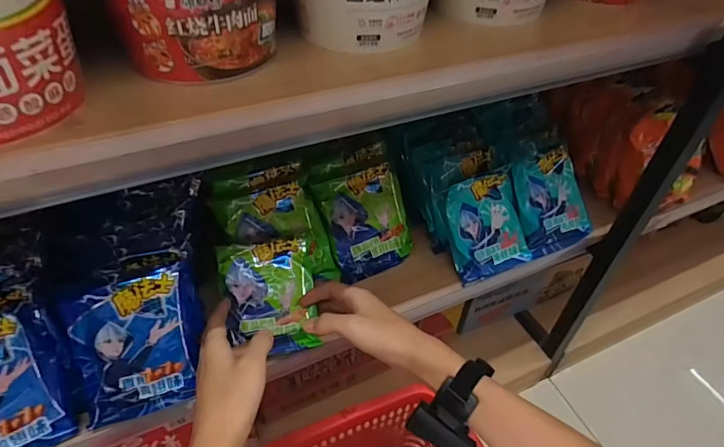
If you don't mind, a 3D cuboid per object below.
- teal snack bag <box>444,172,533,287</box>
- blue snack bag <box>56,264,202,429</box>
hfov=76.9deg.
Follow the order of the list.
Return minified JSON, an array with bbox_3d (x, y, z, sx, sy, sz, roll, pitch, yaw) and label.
[{"bbox_3d":[0.171,0.004,0.644,0.110,0.032,0.131,-15,91,-20],"label":"teal snack bag"},{"bbox_3d":[-0.236,0.128,0.487,0.122,0.147,0.024,-12,8,-13],"label":"blue snack bag"}]

